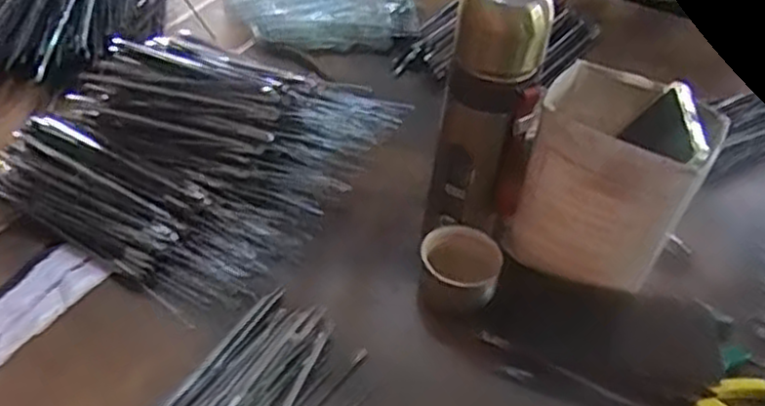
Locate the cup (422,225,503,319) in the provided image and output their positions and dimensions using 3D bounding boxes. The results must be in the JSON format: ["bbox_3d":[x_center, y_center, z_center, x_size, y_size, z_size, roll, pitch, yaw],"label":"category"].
[{"bbox_3d":[0.061,0.055,0.590,0.058,0.048,0.055,3,45,-3],"label":"cup"}]

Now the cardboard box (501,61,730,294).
[{"bbox_3d":[0.177,-0.014,0.592,0.123,0.155,0.098,26,48,18],"label":"cardboard box"}]

